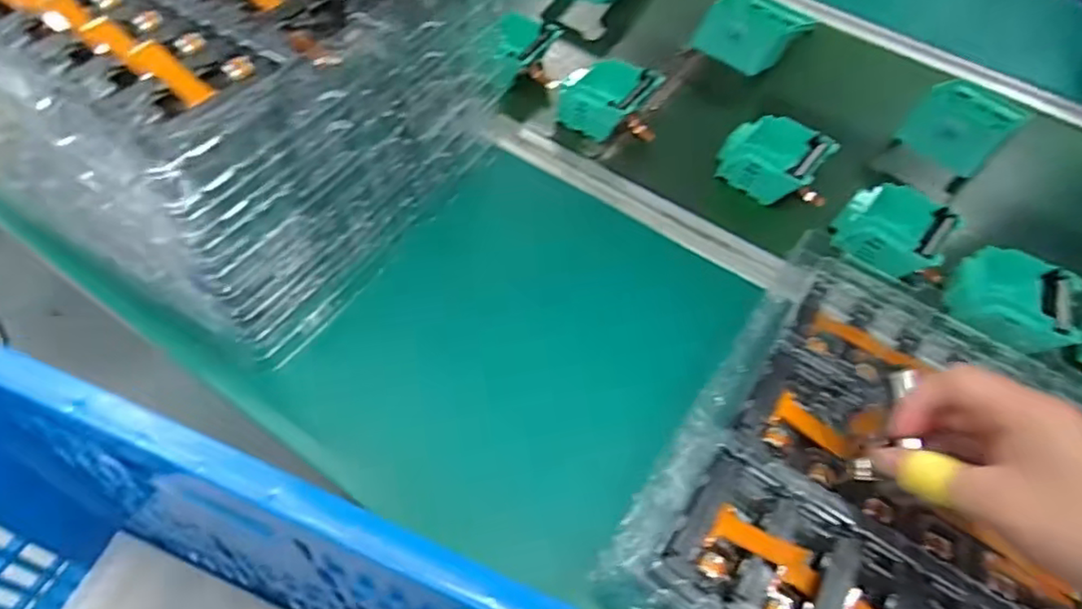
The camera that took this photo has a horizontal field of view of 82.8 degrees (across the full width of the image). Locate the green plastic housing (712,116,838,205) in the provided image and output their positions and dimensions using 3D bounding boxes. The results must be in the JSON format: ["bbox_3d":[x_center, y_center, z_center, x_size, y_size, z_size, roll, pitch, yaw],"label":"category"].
[{"bbox_3d":[0.209,-0.131,0.553,0.081,0.036,0.080,35,58,19],"label":"green plastic housing"}]

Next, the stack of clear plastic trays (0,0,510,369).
[{"bbox_3d":[-0.257,-0.183,0.446,0.366,0.161,0.265,27,56,14],"label":"stack of clear plastic trays"}]

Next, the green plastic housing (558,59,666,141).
[{"bbox_3d":[0.063,-0.194,0.577,0.073,0.038,0.080,28,56,15],"label":"green plastic housing"}]

